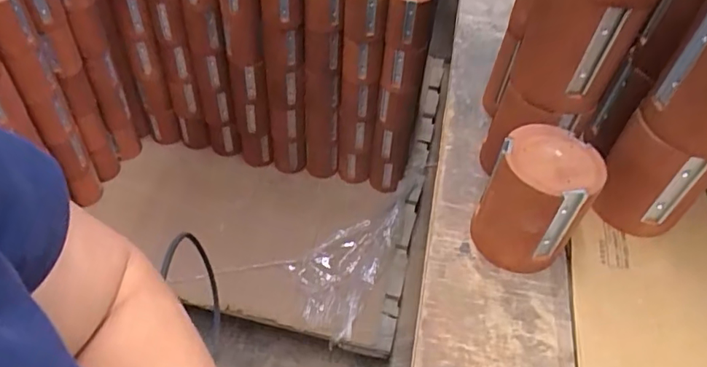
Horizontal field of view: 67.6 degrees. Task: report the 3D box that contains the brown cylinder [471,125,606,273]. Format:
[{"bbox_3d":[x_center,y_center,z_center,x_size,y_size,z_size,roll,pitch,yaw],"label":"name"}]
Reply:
[{"bbox_3d":[0.146,0.018,0.431,0.076,0.109,0.068,27,52,20],"label":"brown cylinder"}]

